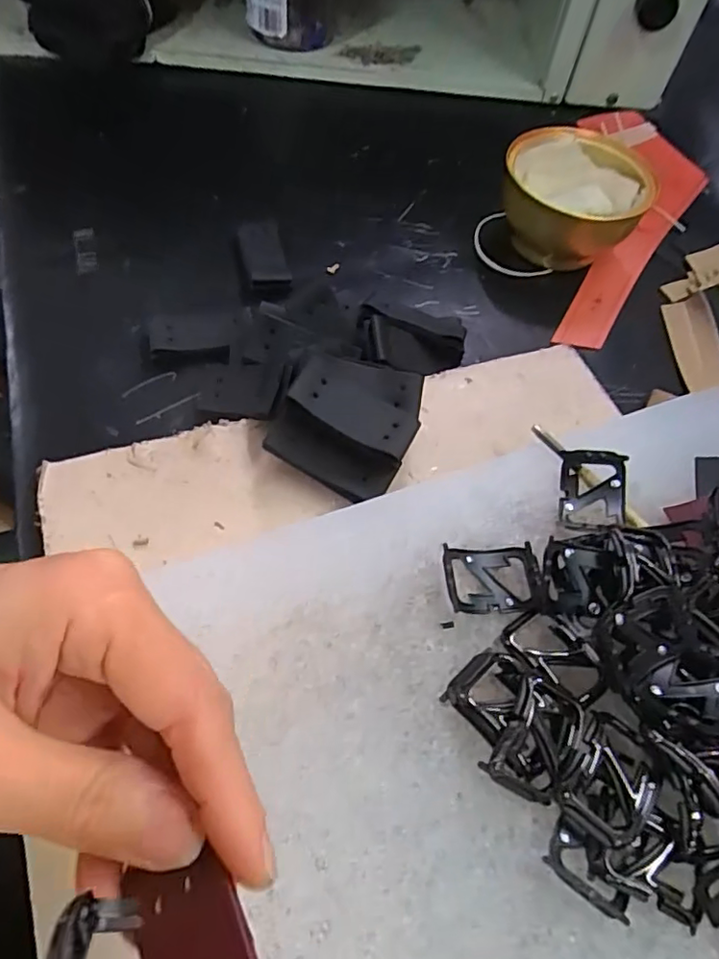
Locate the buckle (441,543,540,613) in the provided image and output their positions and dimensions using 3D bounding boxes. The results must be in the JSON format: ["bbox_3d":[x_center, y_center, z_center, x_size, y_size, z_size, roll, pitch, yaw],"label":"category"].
[{"bbox_3d":[0.054,0.040,0.239,0.038,0.011,0.028,-1,58,-4],"label":"buckle"}]

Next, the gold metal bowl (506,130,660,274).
[{"bbox_3d":[0.143,-0.194,0.411,0.092,0.056,0.082,12,58,4],"label":"gold metal bowl"}]

